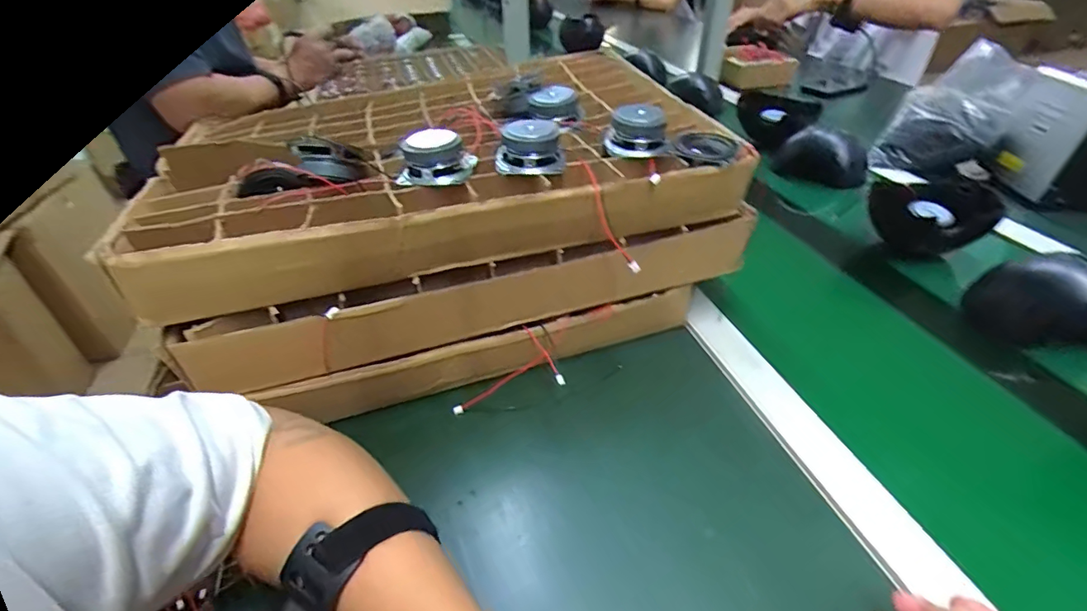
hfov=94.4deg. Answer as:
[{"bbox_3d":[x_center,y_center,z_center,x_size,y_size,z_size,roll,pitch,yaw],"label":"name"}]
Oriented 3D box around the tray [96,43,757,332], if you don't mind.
[{"bbox_3d":[-0.092,-0.115,0.418,0.460,0.079,0.250,-13,39,-14],"label":"tray"}]

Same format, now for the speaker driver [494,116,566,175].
[{"bbox_3d":[-0.011,-0.125,0.383,0.051,0.029,0.063,-4,38,-2],"label":"speaker driver"}]

